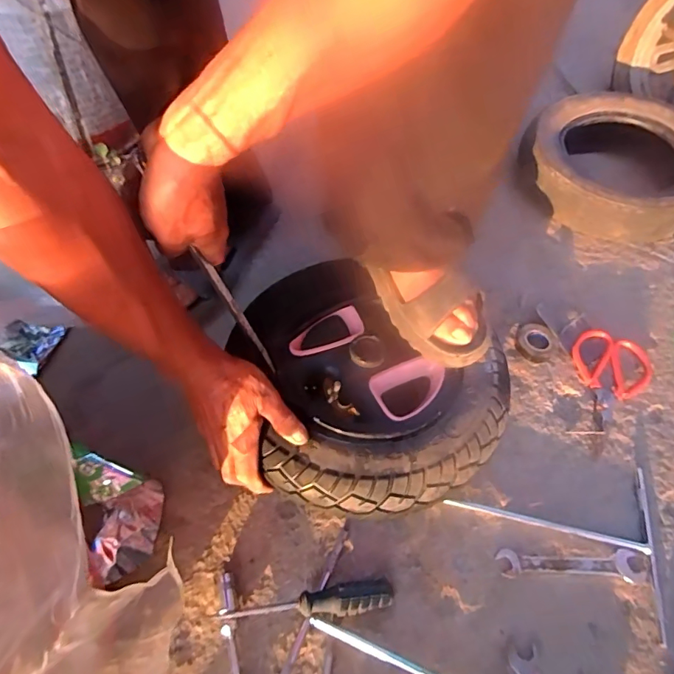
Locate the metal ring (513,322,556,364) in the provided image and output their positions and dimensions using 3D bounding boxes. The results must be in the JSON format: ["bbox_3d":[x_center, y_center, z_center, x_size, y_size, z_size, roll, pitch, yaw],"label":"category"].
[{"bbox_3d":[0.284,0.009,0.685,0.056,0.020,0.053,2,57,-3],"label":"metal ring"}]

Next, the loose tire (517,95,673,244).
[{"bbox_3d":[0.501,-0.299,0.859,0.304,0.108,0.292,41,63,20],"label":"loose tire"}]

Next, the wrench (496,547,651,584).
[{"bbox_3d":[0.257,0.250,0.523,0.159,0.007,0.033,2,57,-3],"label":"wrench"}]

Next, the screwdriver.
[{"bbox_3d":[-0.032,0.264,0.476,0.179,0.034,0.030,-3,57,-6],"label":"screwdriver"}]

